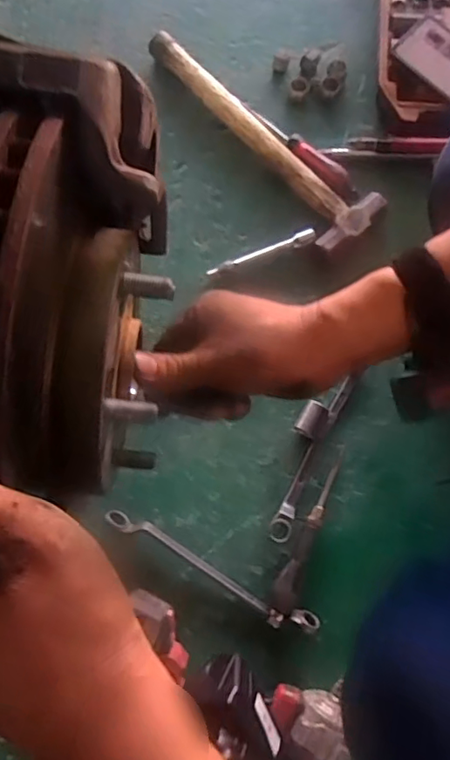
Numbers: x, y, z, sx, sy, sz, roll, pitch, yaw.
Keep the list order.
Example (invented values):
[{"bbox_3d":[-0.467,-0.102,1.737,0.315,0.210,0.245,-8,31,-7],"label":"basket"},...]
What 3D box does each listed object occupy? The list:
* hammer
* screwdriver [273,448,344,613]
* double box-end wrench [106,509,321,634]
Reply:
[{"bbox_3d":[0.042,-0.326,0.721,0.089,0.037,0.390,-40,81,-7],"label":"hammer"},{"bbox_3d":[0.099,0.168,0.628,0.025,0.031,0.189,25,67,5],"label":"screwdriver"},{"bbox_3d":[-0.016,0.212,0.617,0.259,0.025,0.022,27,80,5],"label":"double box-end wrench"}]

